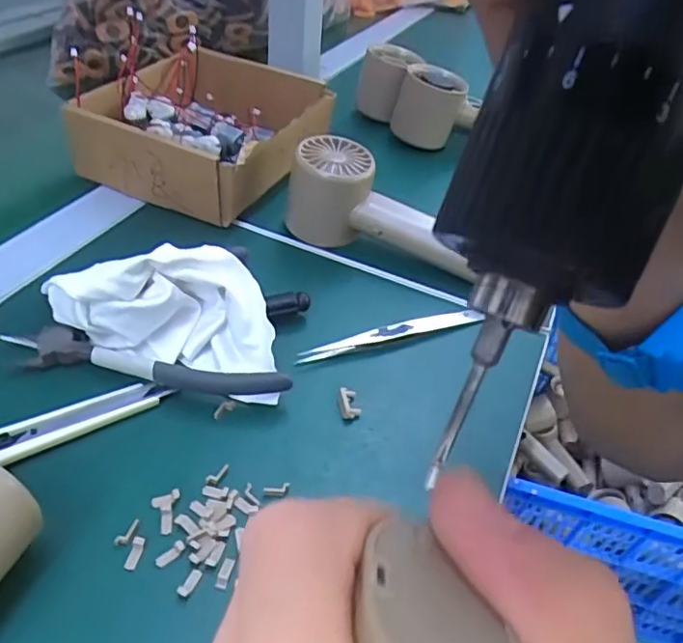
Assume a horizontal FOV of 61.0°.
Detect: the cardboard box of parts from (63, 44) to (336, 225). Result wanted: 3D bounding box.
[{"bbox_3d":[-0.101,-0.159,0.479,0.147,0.063,0.185,21,43,15],"label":"cardboard box of parts"}]

